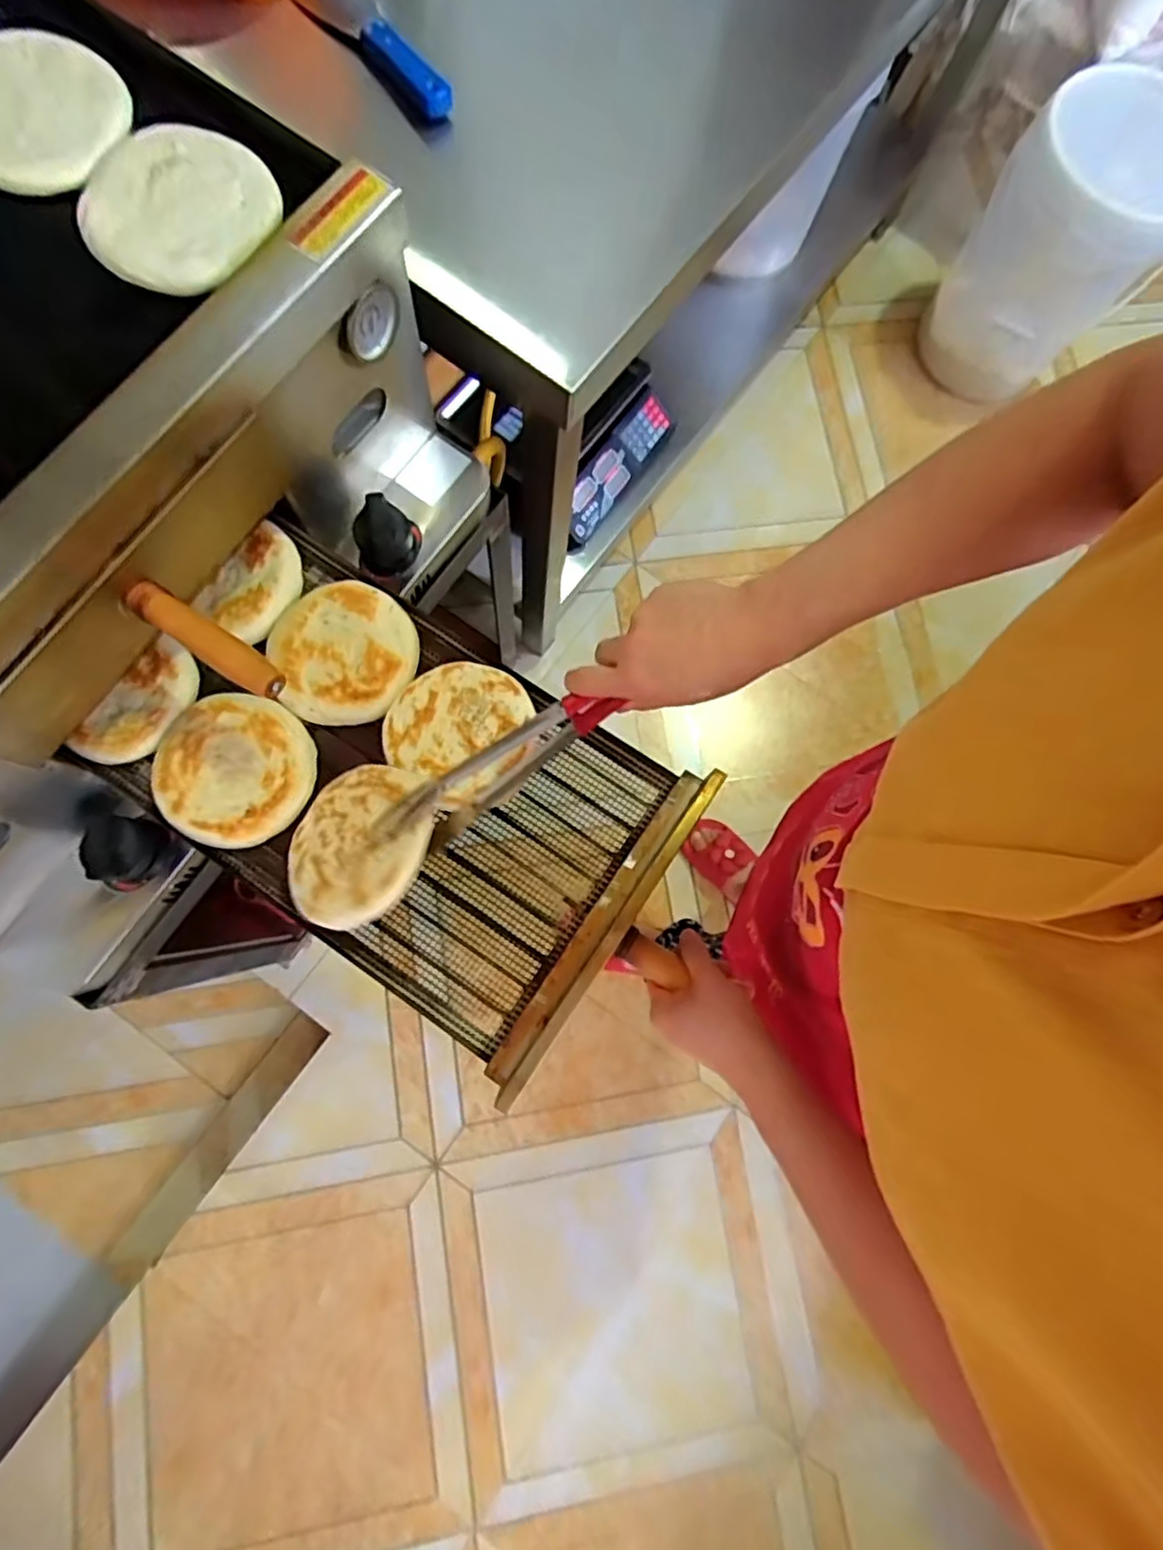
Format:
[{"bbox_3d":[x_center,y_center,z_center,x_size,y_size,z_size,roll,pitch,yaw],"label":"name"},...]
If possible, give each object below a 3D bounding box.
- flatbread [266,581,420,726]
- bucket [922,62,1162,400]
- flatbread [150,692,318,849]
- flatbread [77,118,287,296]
[{"bbox_3d":[-0.202,-0.105,0.567,0.117,0.016,0.118,0,78,-1],"label":"flatbread"},{"bbox_3d":[0.959,-1.061,1.338,0.289,0.431,0.358,6,78,0],"label":"bucket"},{"bbox_3d":[-0.287,-0.005,0.545,0.126,0.016,0.122,0,78,-1],"label":"flatbread"},{"bbox_3d":[-0.278,-0.395,0.461,0.120,0.014,0.123,0,78,-1],"label":"flatbread"}]

